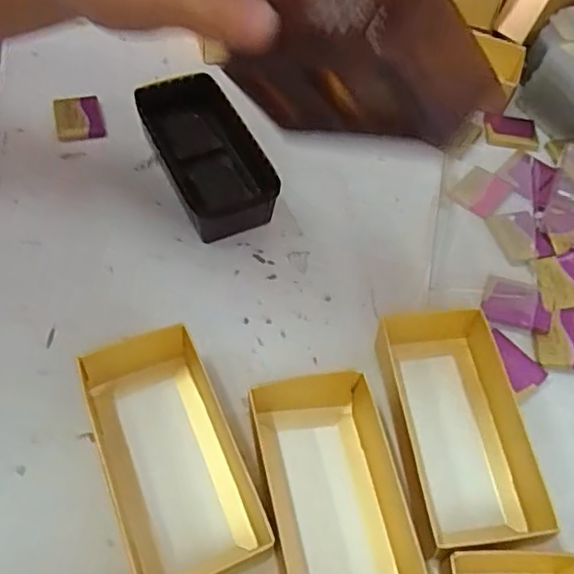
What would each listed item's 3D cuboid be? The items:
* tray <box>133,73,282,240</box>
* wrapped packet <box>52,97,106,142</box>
[{"bbox_3d":[-0.053,-0.085,0.391,0.055,0.040,0.118,-23,59,-20],"label":"tray"},{"bbox_3d":[-0.147,-0.118,0.424,0.032,0.010,0.037,-13,56,-14],"label":"wrapped packet"}]

